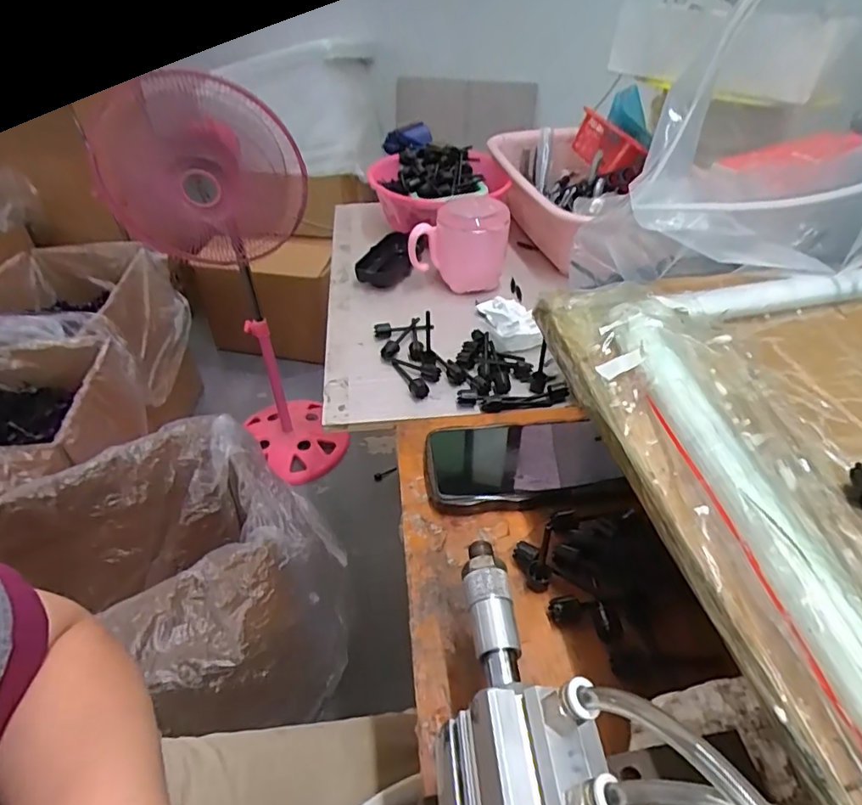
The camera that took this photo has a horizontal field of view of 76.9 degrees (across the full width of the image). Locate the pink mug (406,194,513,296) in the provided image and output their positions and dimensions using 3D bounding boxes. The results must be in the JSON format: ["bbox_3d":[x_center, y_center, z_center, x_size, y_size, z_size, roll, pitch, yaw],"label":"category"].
[{"bbox_3d":[0.032,-0.193,0.634,0.106,0.090,0.089,2,42,3],"label":"pink mug"}]

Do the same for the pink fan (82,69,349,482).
[{"bbox_3d":[-0.405,-0.198,1.153,0.340,0.851,0.258,-16,44,-16],"label":"pink fan"}]

